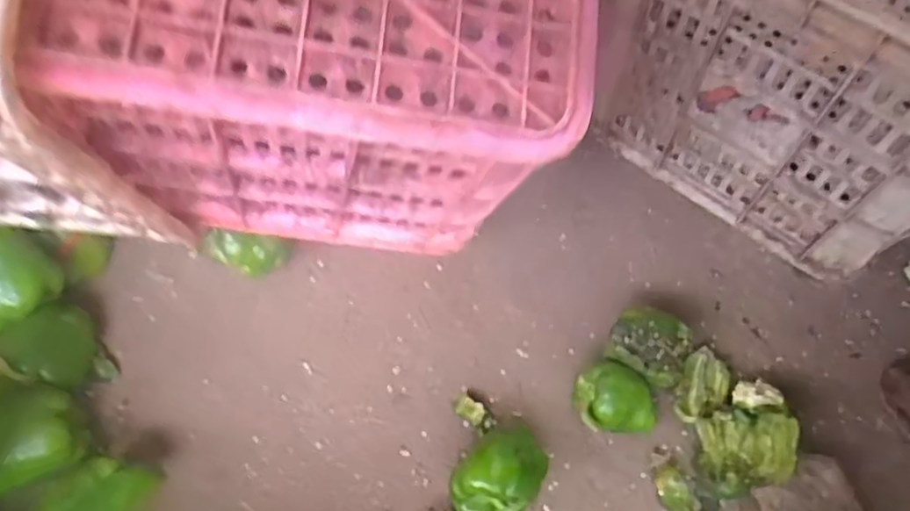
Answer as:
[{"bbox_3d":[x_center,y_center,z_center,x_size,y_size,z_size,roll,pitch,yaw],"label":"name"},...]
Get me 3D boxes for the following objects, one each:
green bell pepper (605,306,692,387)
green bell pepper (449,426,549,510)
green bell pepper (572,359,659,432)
[{"bbox_3d":[0.181,0.086,0.645,0.072,0.050,0.064,22,60,8],"label":"green bell pepper"},{"bbox_3d":[0.042,0.181,0.575,0.058,0.072,0.096,40,64,17],"label":"green bell pepper"},{"bbox_3d":[0.146,0.129,0.618,0.075,0.062,0.063,-2,59,-7],"label":"green bell pepper"}]

